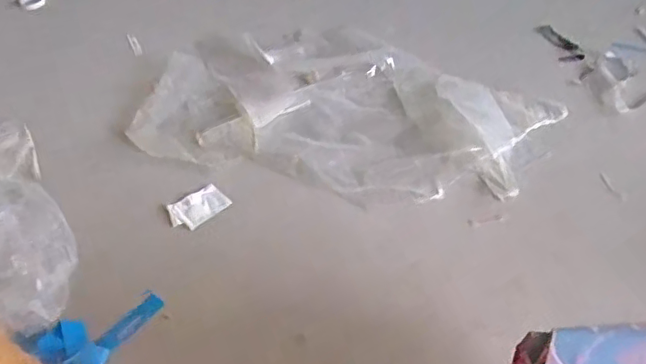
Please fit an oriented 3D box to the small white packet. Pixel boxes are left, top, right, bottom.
[{"bbox_3d":[-0.288,0.056,1.320,0.131,0.014,0.086,-26,50,-20],"label":"small white packet"}]

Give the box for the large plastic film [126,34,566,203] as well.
[{"bbox_3d":[0.064,-0.197,1.516,1.014,0.105,0.555,9,54,16],"label":"large plastic film"}]

